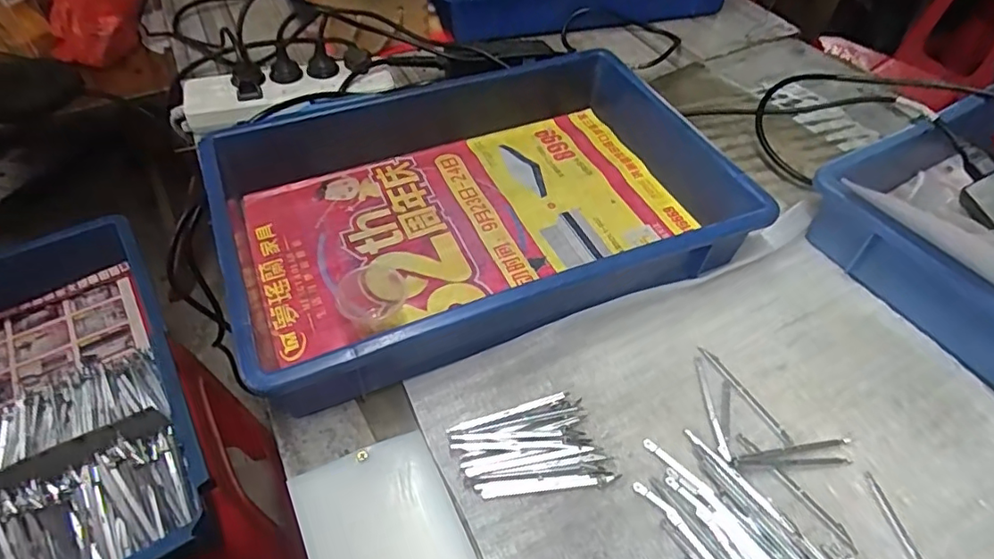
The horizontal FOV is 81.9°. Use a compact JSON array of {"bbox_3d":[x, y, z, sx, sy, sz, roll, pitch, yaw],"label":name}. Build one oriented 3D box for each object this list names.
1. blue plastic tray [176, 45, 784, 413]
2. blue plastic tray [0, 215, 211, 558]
[{"bbox_3d":[-0.018,-0.078,0.530,0.437,0.071,0.301,-18,53,-17],"label":"blue plastic tray"},{"bbox_3d":[-0.457,0.126,0.540,0.271,0.094,0.417,-25,55,-21],"label":"blue plastic tray"}]

